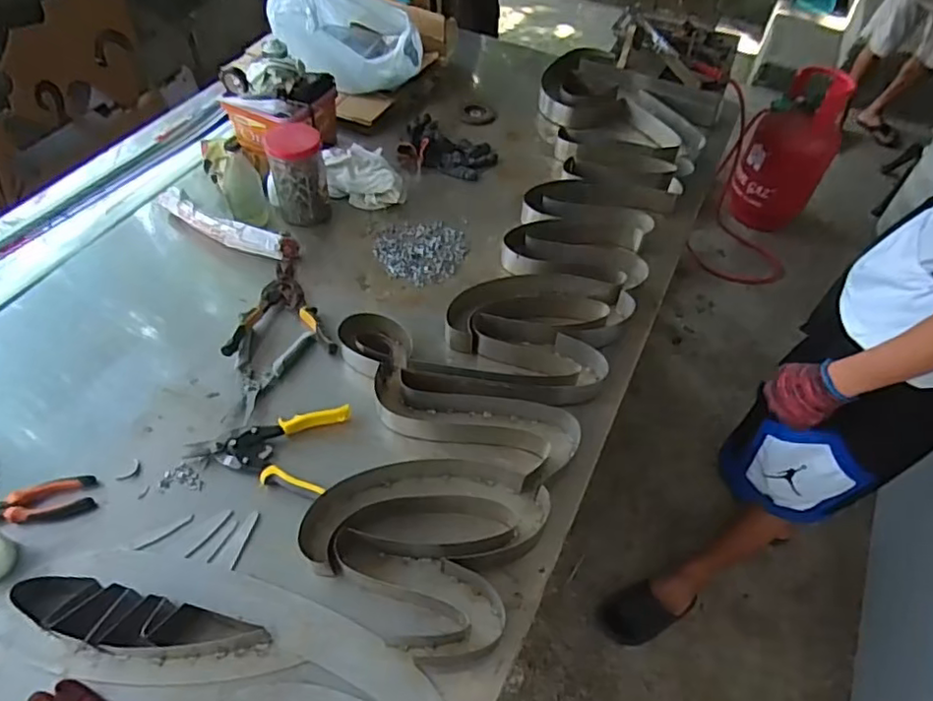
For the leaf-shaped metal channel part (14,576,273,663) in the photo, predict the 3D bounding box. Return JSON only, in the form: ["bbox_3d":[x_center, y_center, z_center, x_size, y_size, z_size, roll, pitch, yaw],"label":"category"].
[{"bbox_3d":[-0.385,0.320,0.710,0.296,0.050,0.068,7,51,3],"label":"leaf-shaped metal channel part"}]

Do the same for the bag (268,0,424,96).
[{"bbox_3d":[-0.290,-0.761,1.411,0.313,0.212,0.311,-11,53,-13],"label":"bag"}]

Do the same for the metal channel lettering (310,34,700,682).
[{"bbox_3d":[0.145,-0.206,1.156,0.402,0.057,1.464,21,53,13],"label":"metal channel lettering"}]

